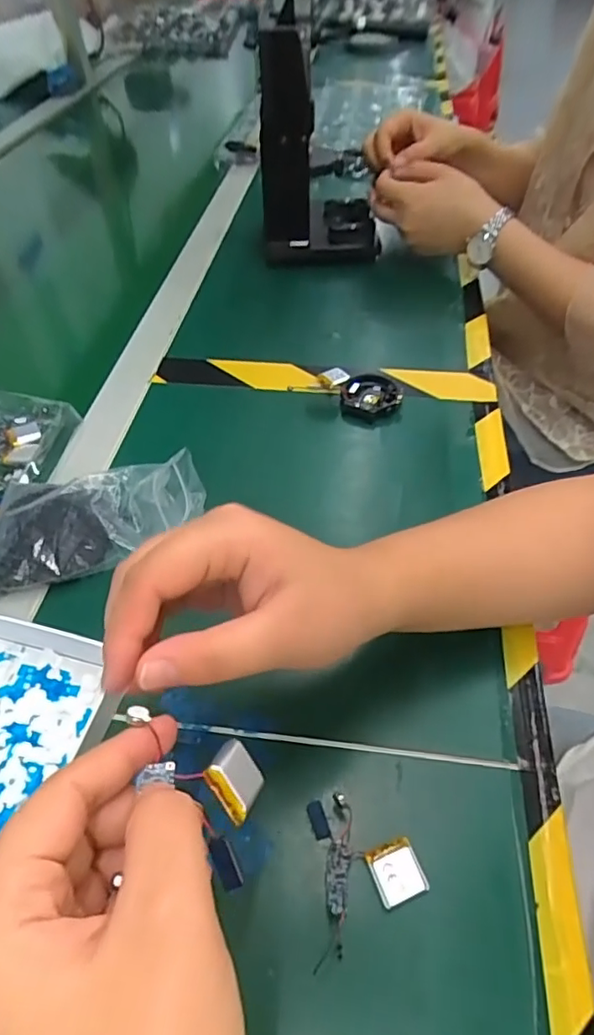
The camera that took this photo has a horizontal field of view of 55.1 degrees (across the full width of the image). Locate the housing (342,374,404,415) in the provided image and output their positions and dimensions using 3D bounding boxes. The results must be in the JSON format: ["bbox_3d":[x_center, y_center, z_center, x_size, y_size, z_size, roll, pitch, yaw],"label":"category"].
[{"bbox_3d":[0.062,-0.100,0.476,0.049,0.017,0.045,-1,49,1],"label":"housing"}]

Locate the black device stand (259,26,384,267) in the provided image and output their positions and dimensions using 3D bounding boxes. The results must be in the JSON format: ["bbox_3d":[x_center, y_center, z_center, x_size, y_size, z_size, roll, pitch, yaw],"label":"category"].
[{"bbox_3d":[0.023,-0.375,0.583,0.122,0.189,0.091,-3,49,-2],"label":"black device stand"}]

